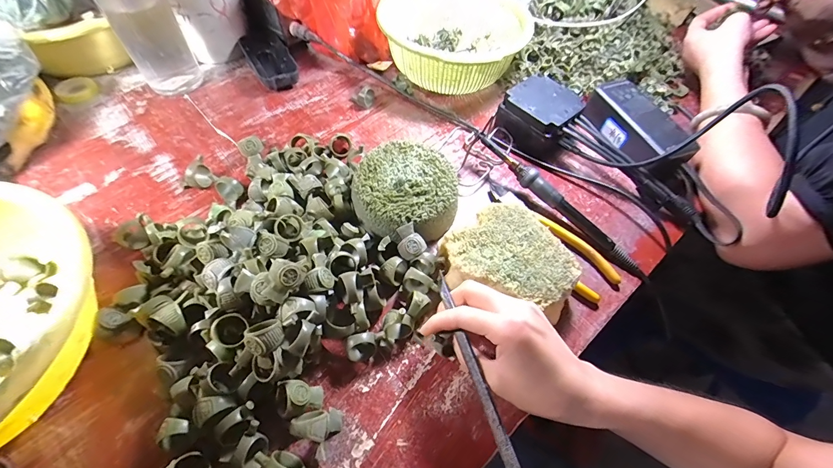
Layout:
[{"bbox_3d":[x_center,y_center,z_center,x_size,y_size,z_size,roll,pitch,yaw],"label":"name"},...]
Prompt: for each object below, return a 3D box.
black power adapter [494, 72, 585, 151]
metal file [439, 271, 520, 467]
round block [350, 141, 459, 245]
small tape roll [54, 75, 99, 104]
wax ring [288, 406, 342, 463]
[{"bbox_3d":[0.151,-0.146,0.437,0.076,0.050,0.078,-36,66,-23],"label":"black power adapter"},{"bbox_3d":[0.043,0.100,0.247,0.008,0.005,0.165,-13,58,-11],"label":"metal file"},{"bbox_3d":[-0.012,-0.040,0.361,0.101,0.049,0.099,2,58,-3],"label":"round block"},{"bbox_3d":[-0.429,-0.183,0.446,0.039,0.012,0.043,40,64,19],"label":"small tape roll"},{"bbox_3d":[-0.068,0.137,0.252,0.030,0.025,0.029,2,58,-3],"label":"wax ring"}]

